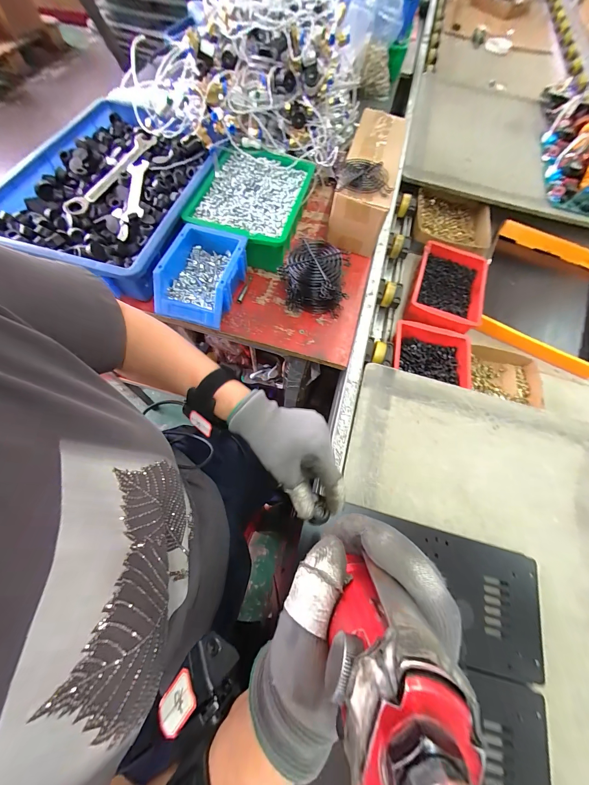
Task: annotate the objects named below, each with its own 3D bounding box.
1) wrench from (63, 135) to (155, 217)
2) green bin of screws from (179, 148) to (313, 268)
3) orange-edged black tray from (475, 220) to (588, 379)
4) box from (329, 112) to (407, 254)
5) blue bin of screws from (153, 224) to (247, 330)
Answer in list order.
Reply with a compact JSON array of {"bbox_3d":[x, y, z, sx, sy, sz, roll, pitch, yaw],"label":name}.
[{"bbox_3d":[-0.326,-0.400,0.504,0.052,0.017,0.252,17,67,4],"label":"wrench"},{"bbox_3d":[-0.078,-0.345,0.535,0.193,0.075,0.263,15,66,3],"label":"green bin of screws"},{"bbox_3d":[0.560,-0.213,0.629,0.258,0.055,0.350,25,67,8],"label":"orange-edged black tray"},{"bbox_3d":[0.153,-0.436,0.575,0.111,0.097,0.321,17,67,4],"label":"box"},{"bbox_3d":[-0.150,-0.185,0.460,0.114,0.074,0.153,17,67,4],"label":"blue bin of screws"}]

